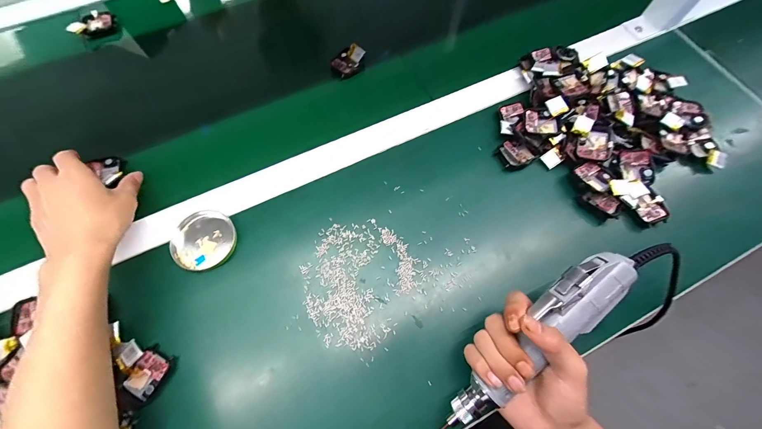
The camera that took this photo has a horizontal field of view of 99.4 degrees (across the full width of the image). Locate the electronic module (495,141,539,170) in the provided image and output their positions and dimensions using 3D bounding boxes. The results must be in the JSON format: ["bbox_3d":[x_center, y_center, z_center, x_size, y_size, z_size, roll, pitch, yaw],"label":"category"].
[{"bbox_3d":[0.164,-0.073,0.393,0.040,0.013,0.034,-26,71,-12],"label":"electronic module"}]

